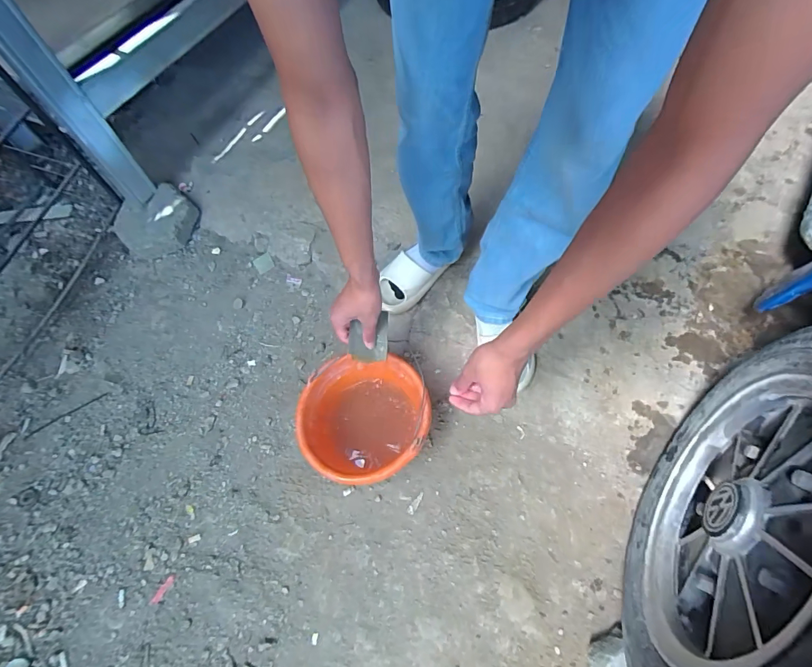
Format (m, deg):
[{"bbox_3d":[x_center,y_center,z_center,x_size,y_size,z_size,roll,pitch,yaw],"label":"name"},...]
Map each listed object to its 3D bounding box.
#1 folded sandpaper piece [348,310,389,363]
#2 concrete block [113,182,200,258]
[{"bbox_3d":[-0.063,0.007,0.707,0.064,0.012,0.084,2,95,-10],"label":"folded sandpaper piece"},{"bbox_3d":[-0.664,-0.291,1.148,0.207,0.100,0.161,-36,67,-13],"label":"concrete block"}]

